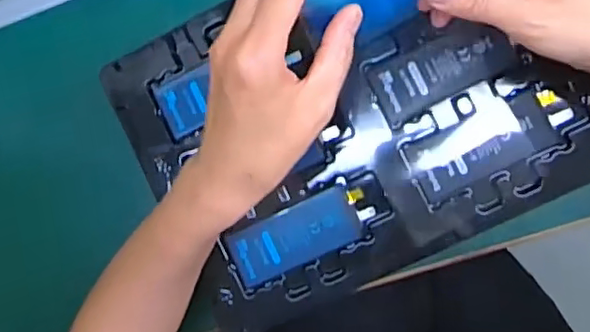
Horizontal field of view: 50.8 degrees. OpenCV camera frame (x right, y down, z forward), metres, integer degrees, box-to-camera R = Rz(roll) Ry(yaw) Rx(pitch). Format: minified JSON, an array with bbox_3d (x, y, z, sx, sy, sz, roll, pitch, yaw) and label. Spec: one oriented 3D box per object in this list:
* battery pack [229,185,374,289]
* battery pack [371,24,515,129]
[{"bbox_3d":[0.005,0.051,0.458,0.106,0.004,0.042,-24,87,9],"label":"battery pack"},{"bbox_3d":[0.104,-0.069,0.440,0.095,0.006,0.043,-25,87,9],"label":"battery pack"}]

